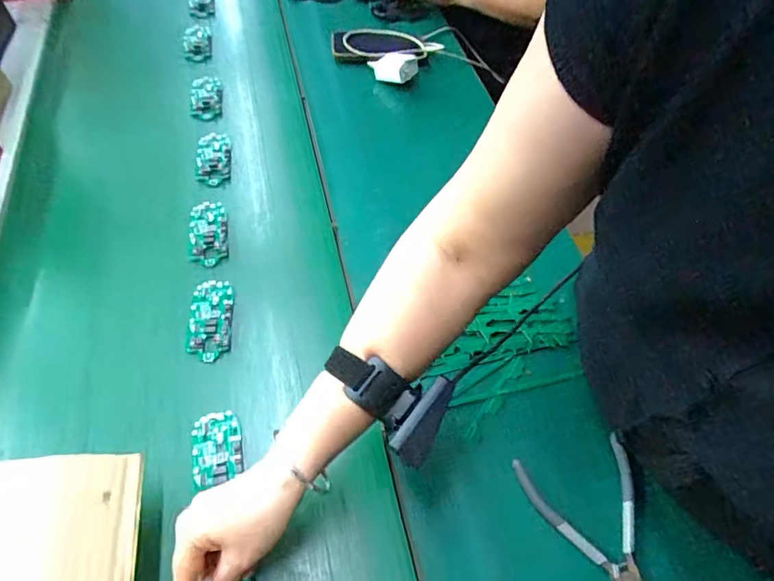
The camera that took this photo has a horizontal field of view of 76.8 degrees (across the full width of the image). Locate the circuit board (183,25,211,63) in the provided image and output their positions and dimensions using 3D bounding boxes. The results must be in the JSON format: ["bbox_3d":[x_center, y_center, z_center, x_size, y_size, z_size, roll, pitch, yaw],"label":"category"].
[{"bbox_3d":[-0.327,-0.430,0.843,0.044,0.009,0.103,-7,57,-8],"label":"circuit board"}]

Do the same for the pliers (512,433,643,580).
[{"bbox_3d":[0.191,0.211,0.435,0.108,0.011,0.142,-12,58,-11],"label":"pliers"}]

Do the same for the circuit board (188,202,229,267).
[{"bbox_3d":[-0.226,-0.071,0.617,0.045,0.022,0.095,-9,57,-9],"label":"circuit board"}]

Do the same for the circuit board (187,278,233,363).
[{"bbox_3d":[-0.197,0.031,0.545,0.045,0.009,0.098,-5,57,-6],"label":"circuit board"}]

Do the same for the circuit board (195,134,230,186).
[{"bbox_3d":[-0.248,-0.190,0.696,0.046,0.017,0.092,-6,57,-7],"label":"circuit board"}]

